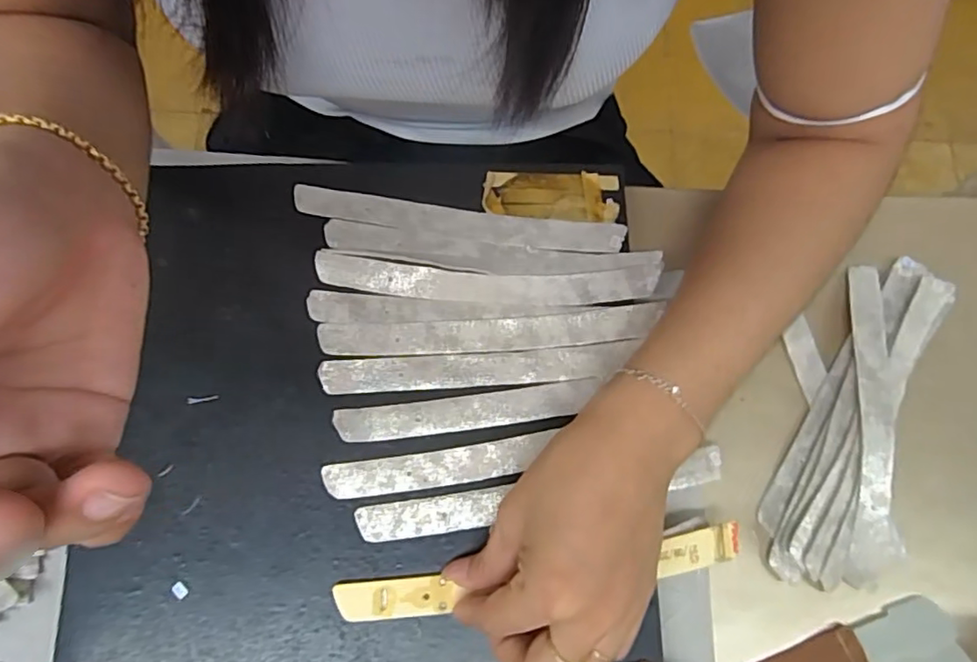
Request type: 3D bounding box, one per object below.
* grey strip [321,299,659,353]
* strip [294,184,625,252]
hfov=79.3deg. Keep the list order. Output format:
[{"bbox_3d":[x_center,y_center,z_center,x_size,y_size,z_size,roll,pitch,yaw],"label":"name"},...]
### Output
[{"bbox_3d":[-0.001,0.000,0.335,0.188,0.004,0.022,-4,73,-3],"label":"grey strip"},{"bbox_3d":[-0.018,-0.067,0.353,0.196,0.004,0.021,7,73,1],"label":"strip"}]

